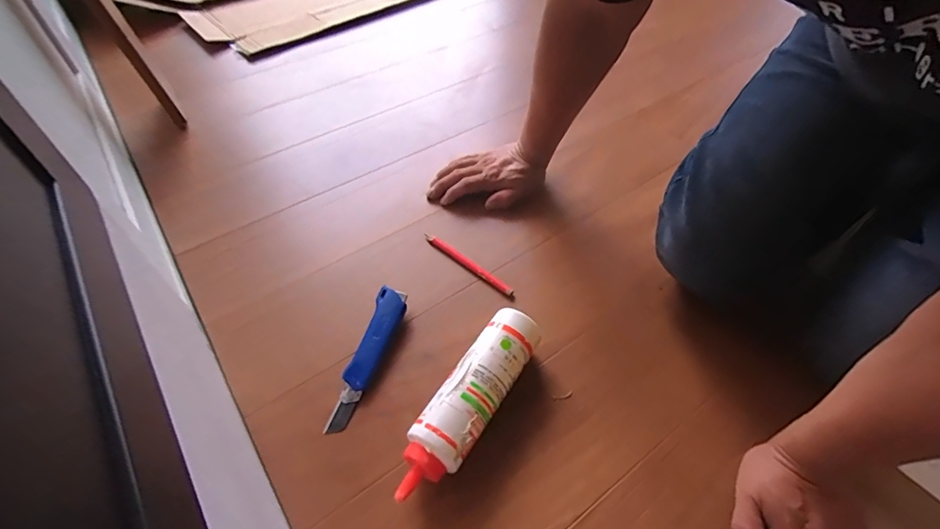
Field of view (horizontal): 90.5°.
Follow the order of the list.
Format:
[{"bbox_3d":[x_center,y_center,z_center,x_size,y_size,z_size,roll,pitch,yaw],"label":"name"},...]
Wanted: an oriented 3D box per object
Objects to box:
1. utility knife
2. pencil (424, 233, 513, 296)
[{"bbox_3d":[-0.112,0.099,0.510,0.035,0.023,0.167,15,52,10],"label":"utility knife"},{"bbox_3d":[-0.003,-0.003,0.601,0.144,0.005,0.012,34,58,23],"label":"pencil"}]

